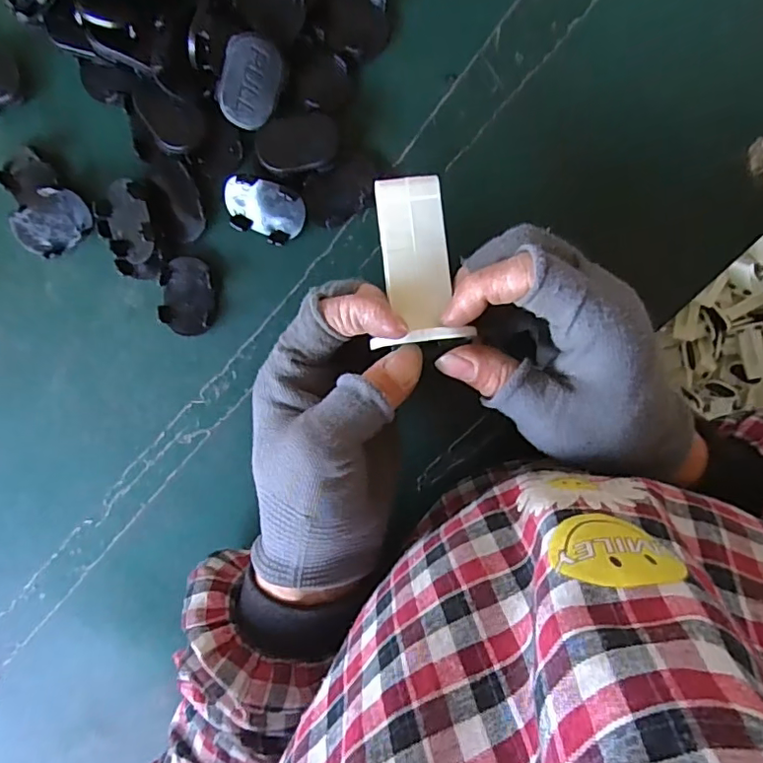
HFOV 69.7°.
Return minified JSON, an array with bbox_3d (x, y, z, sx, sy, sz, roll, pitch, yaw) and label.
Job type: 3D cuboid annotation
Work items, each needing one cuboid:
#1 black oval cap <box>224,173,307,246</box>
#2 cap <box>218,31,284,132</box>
[{"bbox_3d":[-0.063,-0.092,0.293,0.045,0.008,0.030,20,126,3],"label":"black oval cap"},{"bbox_3d":[-0.066,-0.150,0.277,0.030,0.005,0.042,15,122,-16],"label":"cap"}]

